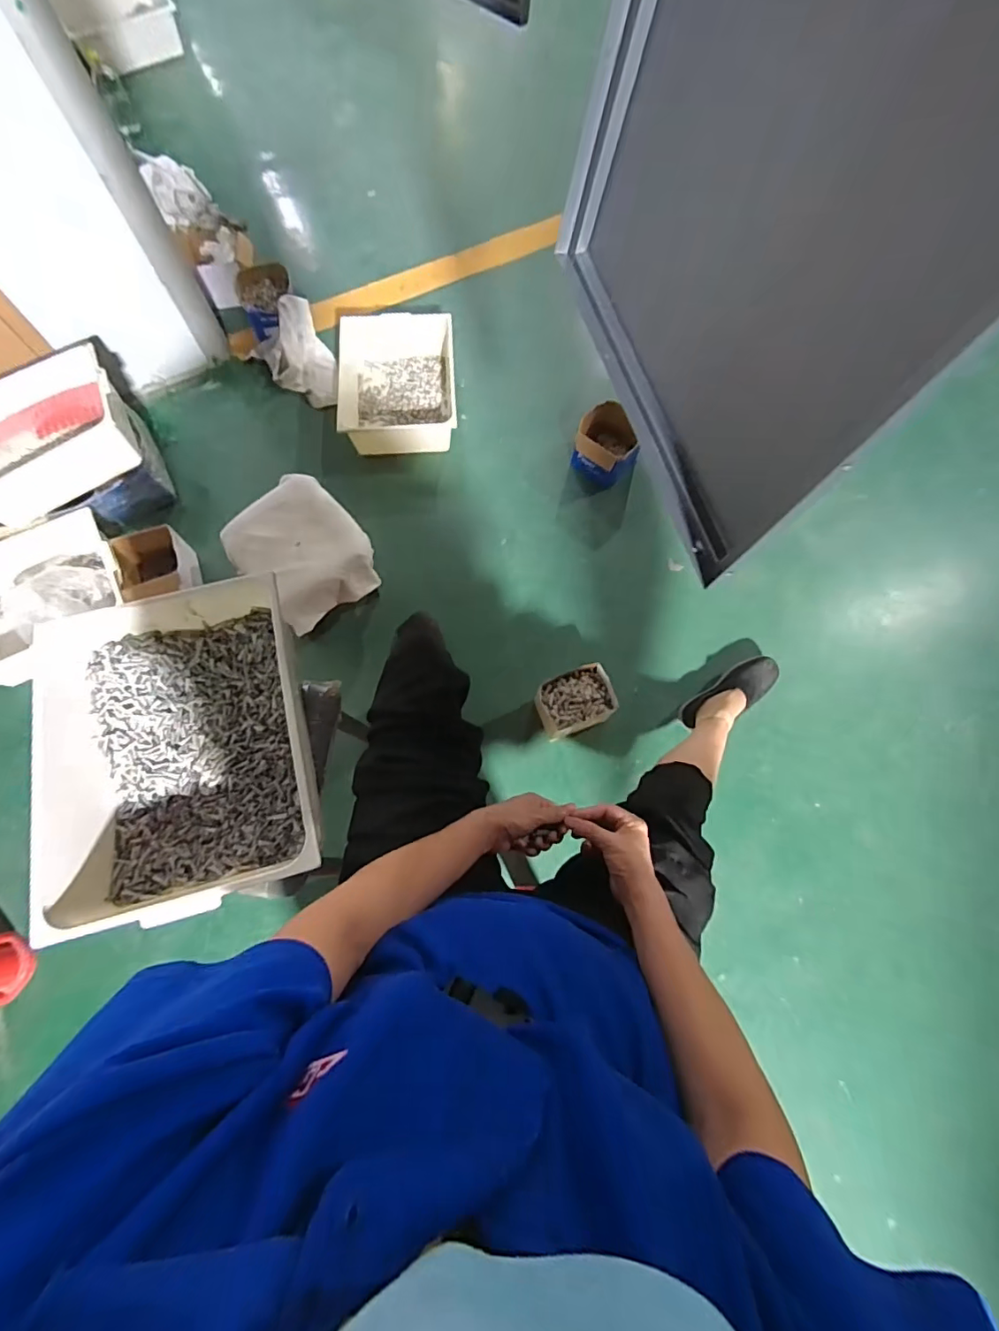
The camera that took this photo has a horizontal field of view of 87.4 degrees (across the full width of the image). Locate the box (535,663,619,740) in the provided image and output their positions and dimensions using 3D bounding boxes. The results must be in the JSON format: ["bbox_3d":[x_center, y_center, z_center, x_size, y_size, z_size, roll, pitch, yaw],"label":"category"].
[{"bbox_3d":[0.155,0.081,1.102,0.149,0.117,0.118,-19,74,-8],"label":"box"}]

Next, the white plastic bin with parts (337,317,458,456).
[{"bbox_3d":[-0.265,-0.743,1.358,0.293,0.111,0.365,-3,72,-3],"label":"white plastic bin with parts"}]

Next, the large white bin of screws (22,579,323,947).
[{"bbox_3d":[-0.372,0.093,0.622,0.282,0.109,0.360,-14,73,-6],"label":"large white bin of screws"}]

